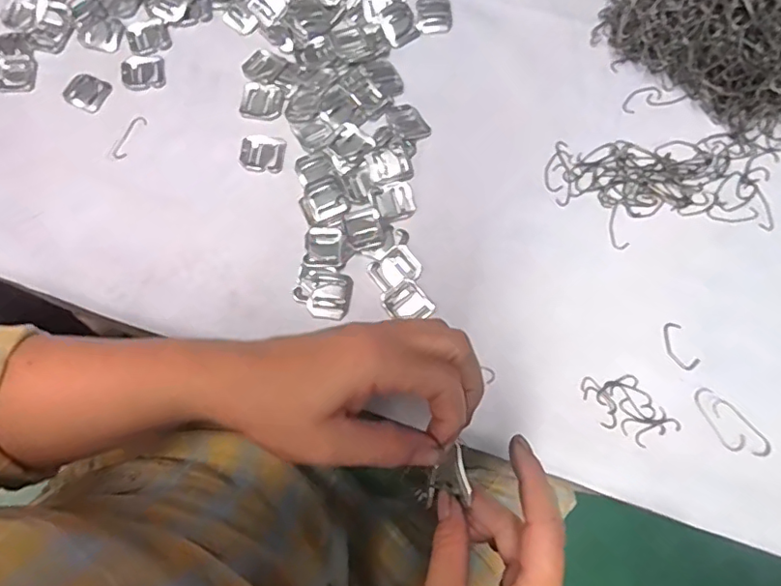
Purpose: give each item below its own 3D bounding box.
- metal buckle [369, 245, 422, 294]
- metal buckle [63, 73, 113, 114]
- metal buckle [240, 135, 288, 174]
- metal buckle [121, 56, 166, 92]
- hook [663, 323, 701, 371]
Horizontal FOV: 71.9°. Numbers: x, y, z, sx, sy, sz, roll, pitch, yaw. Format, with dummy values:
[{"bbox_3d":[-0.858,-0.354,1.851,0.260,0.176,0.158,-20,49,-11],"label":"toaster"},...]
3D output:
[{"bbox_3d":[0.004,-0.018,0.412,0.036,0.009,0.029,-35,77,-9],"label":"metal buckle"},{"bbox_3d":[-0.263,-0.173,0.466,0.036,0.004,0.031,19,75,6],"label":"metal buckle"},{"bbox_3d":[-0.106,-0.115,0.446,0.036,0.005,0.032,8,74,3],"label":"metal buckle"},{"bbox_3d":[-0.216,-0.193,0.470,0.036,0.005,0.032,-13,74,-3],"label":"metal buckle"},{"bbox_3d":[0.213,0.040,0.398,0.019,0.004,0.037,-20,75,-5],"label":"hook"}]

